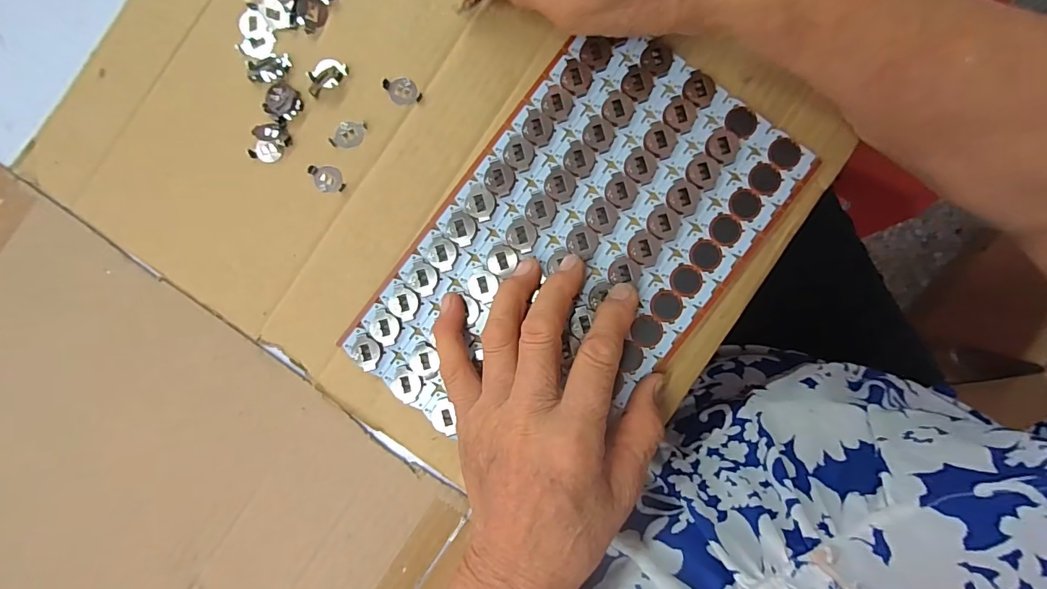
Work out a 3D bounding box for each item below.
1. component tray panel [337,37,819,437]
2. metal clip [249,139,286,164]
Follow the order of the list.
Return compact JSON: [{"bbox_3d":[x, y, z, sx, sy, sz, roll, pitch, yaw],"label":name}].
[{"bbox_3d":[0.028,-0.024,0.260,0.149,0.006,0.248,38,91,3],"label":"component tray panel"},{"bbox_3d":[-0.153,-0.085,0.272,0.020,0.004,0.012,-10,88,3],"label":"metal clip"}]

